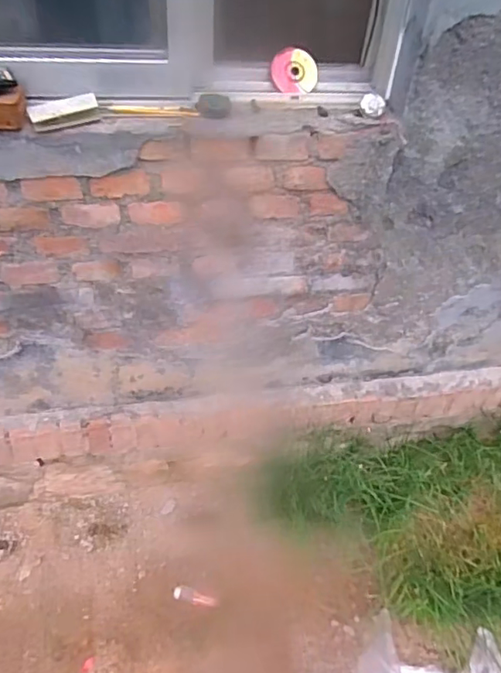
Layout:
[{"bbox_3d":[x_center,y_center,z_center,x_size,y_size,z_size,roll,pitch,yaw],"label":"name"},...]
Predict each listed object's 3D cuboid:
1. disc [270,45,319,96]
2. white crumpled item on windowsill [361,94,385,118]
[{"bbox_3d":[0.089,-0.537,1.074,0.092,0.091,0.010,0,9,2],"label":"disc"},{"bbox_3d":[0.242,-0.458,1.049,0.045,0.037,0.028,15,42,10],"label":"white crumpled item on windowsill"}]

